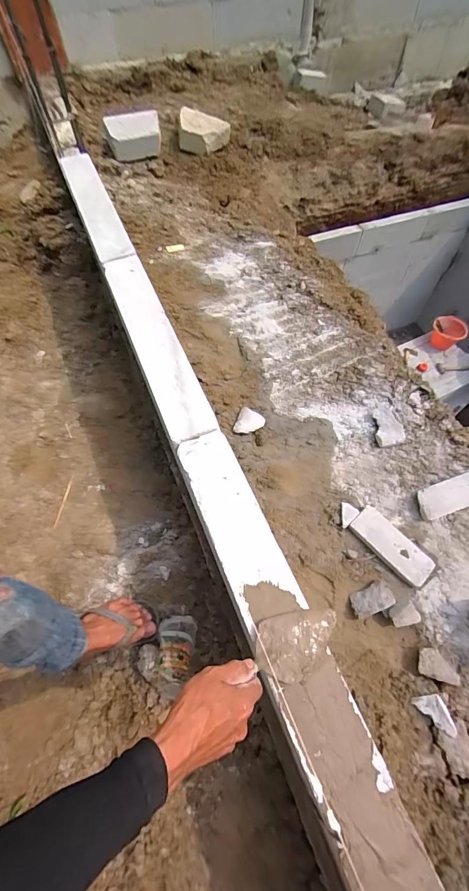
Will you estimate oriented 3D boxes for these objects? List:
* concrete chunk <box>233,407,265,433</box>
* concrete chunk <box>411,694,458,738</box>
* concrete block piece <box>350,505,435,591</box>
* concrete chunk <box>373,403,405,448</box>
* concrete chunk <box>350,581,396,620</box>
[{"bbox_3d":[0.041,-0.062,0.980,0.071,0.025,0.079,17,63,9],"label":"concrete chunk"},{"bbox_3d":[0.390,0.508,0.689,0.044,0.023,0.075,-40,69,-19],"label":"concrete chunk"},{"bbox_3d":[0.362,0.226,0.828,0.082,0.028,0.186,-39,69,-19],"label":"concrete block piece"},{"bbox_3d":[0.414,-0.057,0.976,0.073,0.027,0.135,4,62,1],"label":"concrete chunk"},{"bbox_3d":[0.297,0.333,0.778,0.087,0.042,0.056,-19,64,-10],"label":"concrete chunk"}]

